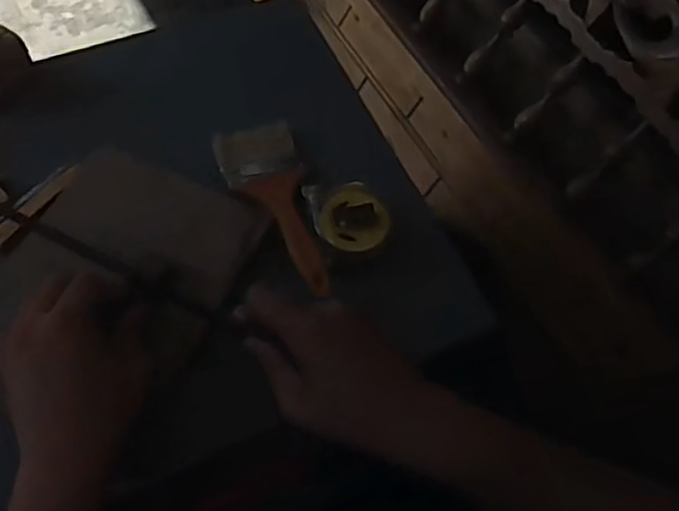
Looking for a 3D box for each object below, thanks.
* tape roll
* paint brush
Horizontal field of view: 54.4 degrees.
[{"bbox_3d":[0.009,-0.031,0.529,0.059,0.017,0.066,-13,63,-11],"label":"tape roll"},{"bbox_3d":[-0.052,-0.040,0.528,0.065,0.026,0.180,-13,64,-11],"label":"paint brush"}]

